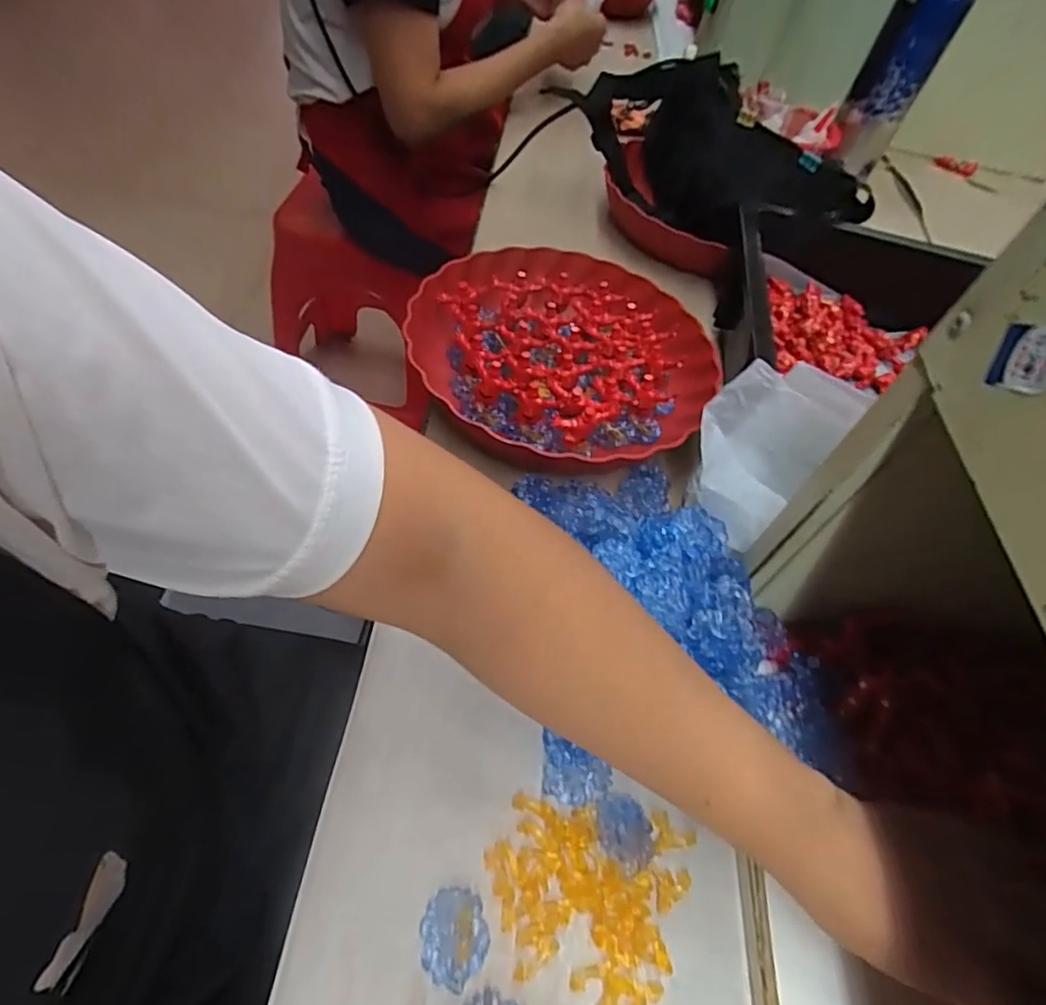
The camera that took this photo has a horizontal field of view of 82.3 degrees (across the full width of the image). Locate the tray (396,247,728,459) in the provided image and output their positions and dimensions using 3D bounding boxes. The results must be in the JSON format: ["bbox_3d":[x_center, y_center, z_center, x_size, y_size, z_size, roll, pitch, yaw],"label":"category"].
[{"bbox_3d":[0.033,-0.118,0.489,0.236,0.049,0.233,40,57,18],"label":"tray"}]

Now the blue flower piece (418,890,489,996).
[{"bbox_3d":[-0.031,0.200,0.275,0.030,0.006,0.037,-3,54,-13],"label":"blue flower piece"}]

